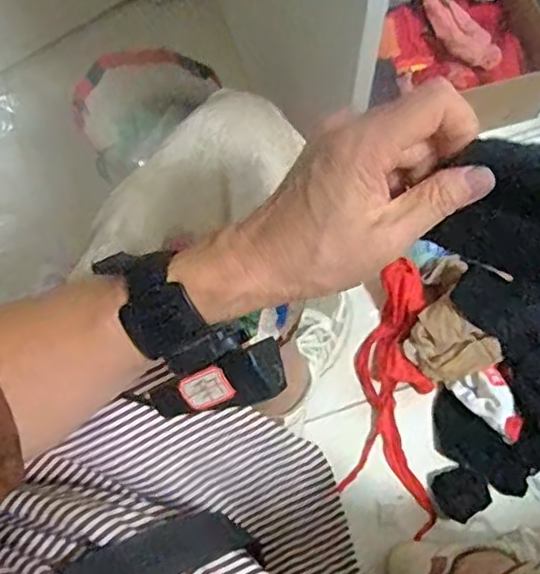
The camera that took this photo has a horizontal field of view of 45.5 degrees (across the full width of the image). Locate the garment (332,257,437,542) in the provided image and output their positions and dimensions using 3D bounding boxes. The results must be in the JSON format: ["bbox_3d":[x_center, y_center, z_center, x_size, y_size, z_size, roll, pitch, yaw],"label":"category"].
[{"bbox_3d":[0.159,0.143,0.869,0.116,0.033,0.345,1,85,2],"label":"garment"}]

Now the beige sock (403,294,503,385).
[{"bbox_3d":[0.242,0.070,0.860,0.099,0.016,0.104,-30,92,11],"label":"beige sock"}]

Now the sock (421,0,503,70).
[{"bbox_3d":[0.258,-0.350,0.881,0.141,0.027,0.054,39,74,-13],"label":"sock"}]

